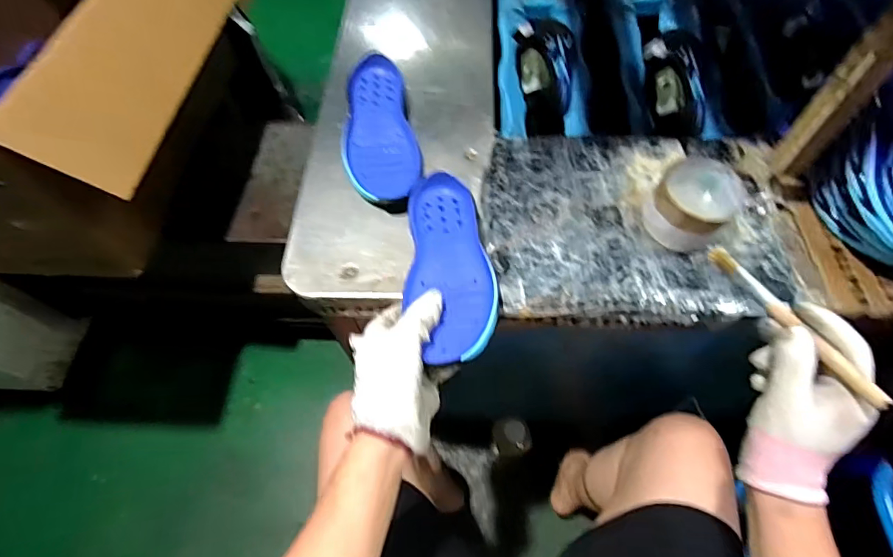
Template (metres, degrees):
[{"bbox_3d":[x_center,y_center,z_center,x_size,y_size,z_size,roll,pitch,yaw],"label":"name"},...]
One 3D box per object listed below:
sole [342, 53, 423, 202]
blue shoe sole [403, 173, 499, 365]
[{"bbox_3d":[-0.083,-0.188,0.569,0.088,0.029,0.215,-8,61,-2],"label":"sole"},{"bbox_3d":[0.000,-0.018,0.454,0.080,0.019,0.214,-8,57,-1],"label":"blue shoe sole"}]

